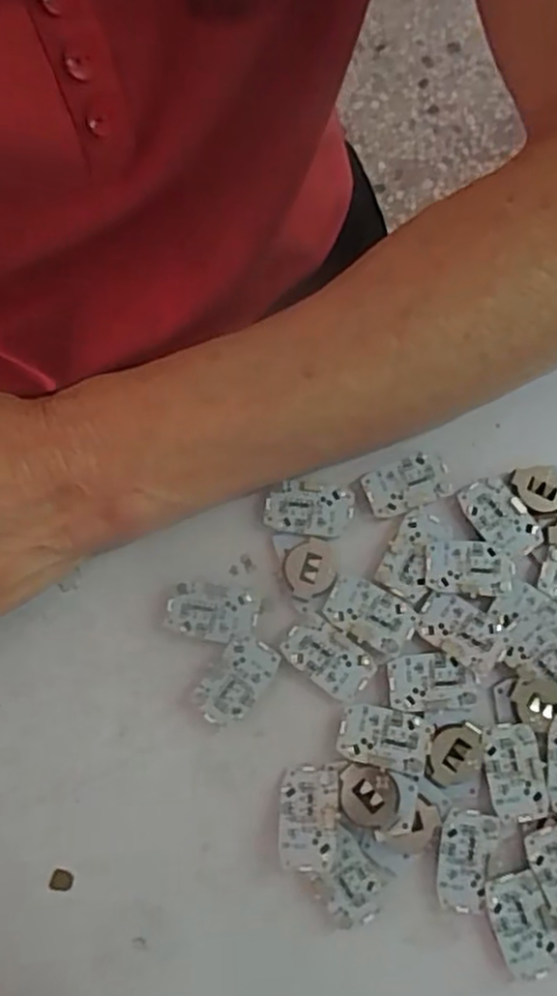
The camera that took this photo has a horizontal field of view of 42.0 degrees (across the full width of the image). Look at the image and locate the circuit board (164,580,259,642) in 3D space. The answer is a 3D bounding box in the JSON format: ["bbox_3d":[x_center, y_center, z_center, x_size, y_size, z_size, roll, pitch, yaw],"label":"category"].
[{"bbox_3d":[-0.022,0.038,0.239,0.029,0.004,0.017,11,78,1],"label":"circuit board"}]

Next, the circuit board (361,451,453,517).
[{"bbox_3d":[0.044,-0.005,0.247,0.029,0.004,0.017,-21,79,-6],"label":"circuit board"}]

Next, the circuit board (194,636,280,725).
[{"bbox_3d":[-0.014,0.059,0.233,0.017,0.004,0.028,34,79,6],"label":"circuit board"}]

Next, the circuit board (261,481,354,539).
[{"bbox_3d":[0.010,0.003,0.244,0.029,0.004,0.018,8,78,0],"label":"circuit board"}]

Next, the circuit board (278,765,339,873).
[{"bbox_3d":[0.009,0.097,0.222,0.018,0.004,0.029,-4,57,12],"label":"circuit board"}]

